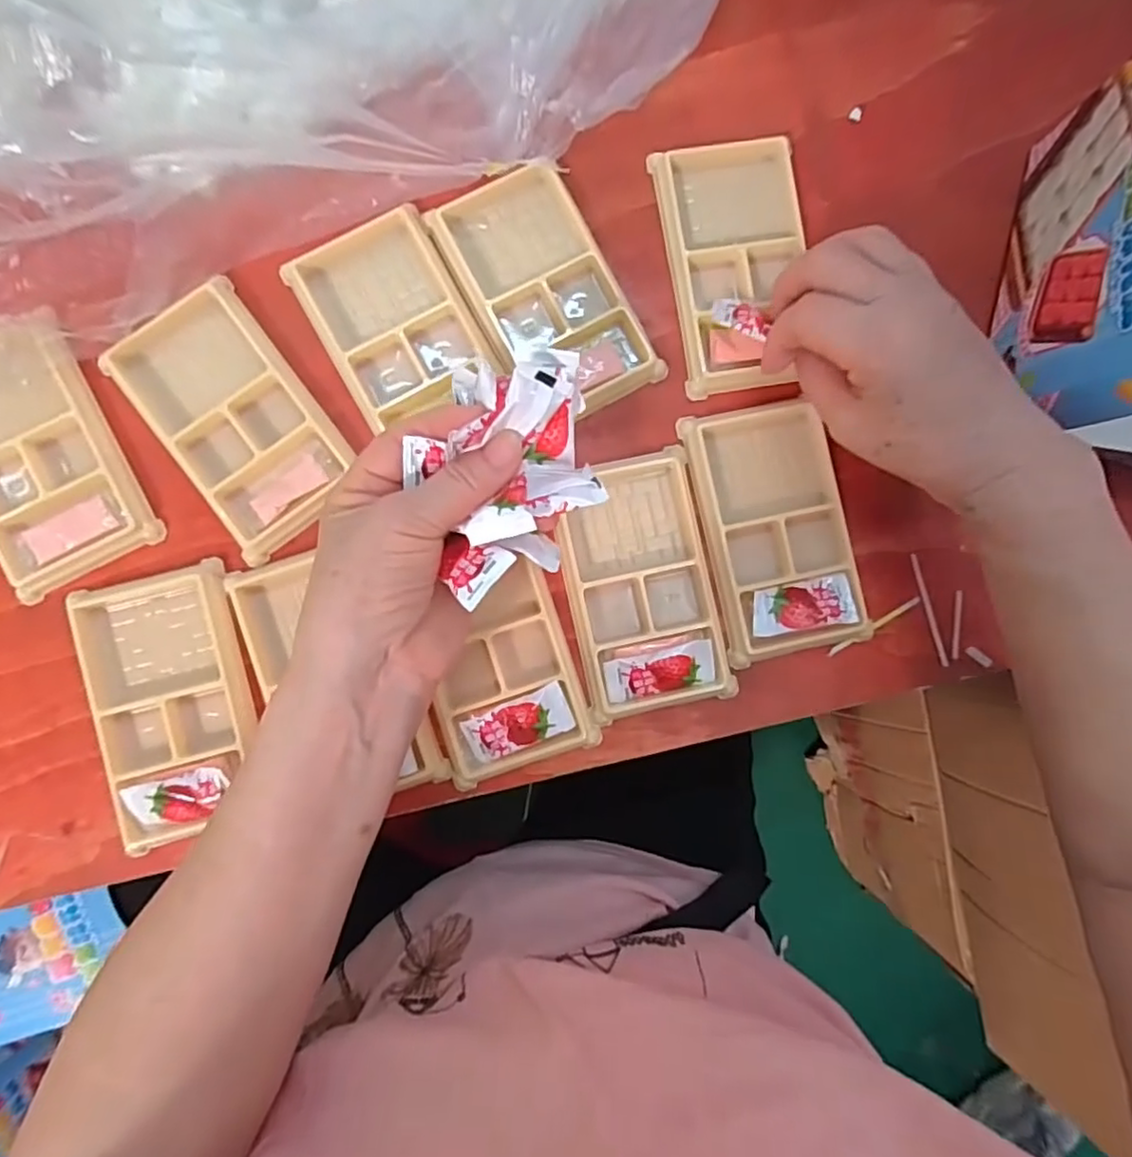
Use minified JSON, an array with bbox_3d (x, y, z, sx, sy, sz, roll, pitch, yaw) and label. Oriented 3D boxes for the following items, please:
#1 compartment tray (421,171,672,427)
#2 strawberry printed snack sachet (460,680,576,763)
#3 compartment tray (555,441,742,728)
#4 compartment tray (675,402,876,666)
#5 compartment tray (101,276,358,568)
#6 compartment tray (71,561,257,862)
[{"bbox_3d":[-0.011,-0.155,0.352,0.073,0.011,0.137,-29,89,-4],"label":"compartment tray"},{"bbox_3d":[-0.025,0.077,0.342,0.055,0.010,0.025,-24,89,-4],"label":"strawberry printed snack sachet"},{"bbox_3d":[0.039,0.003,0.347,0.080,0.010,0.135,-12,88,-3],"label":"compartment tray"},{"bbox_3d":[0.116,-0.027,0.352,0.079,0.013,0.136,-12,88,-3],"label":"compartment tray"},{"bbox_3d":[-0.173,-0.084,0.342,0.075,0.012,0.133,-35,89,-4],"label":"compartment tray"},{"bbox_3d":[-0.202,0.064,0.334,0.076,0.012,0.135,-14,88,-3],"label":"compartment tray"}]

